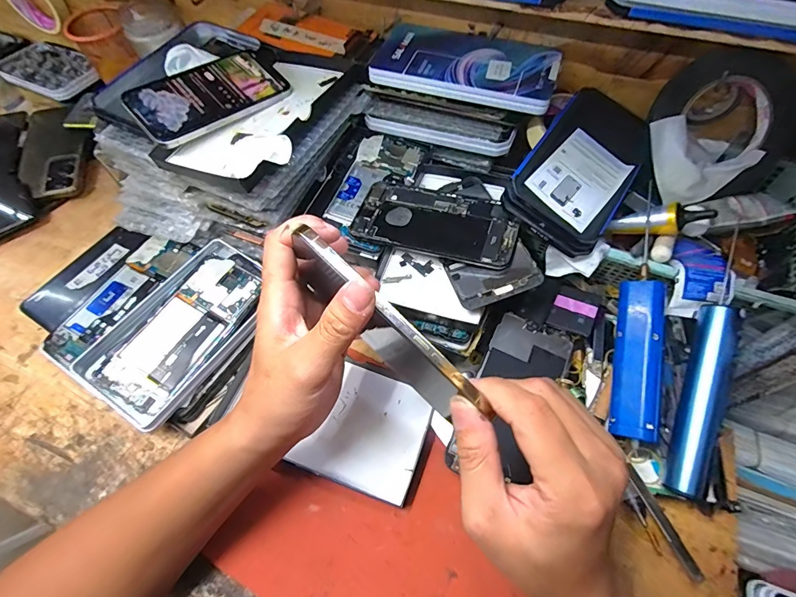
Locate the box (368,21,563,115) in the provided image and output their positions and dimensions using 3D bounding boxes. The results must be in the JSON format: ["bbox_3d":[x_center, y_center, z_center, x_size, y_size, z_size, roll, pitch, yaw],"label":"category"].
[{"bbox_3d":[0.073,-0.243,0.414,0.181,0.016,0.104,19,62,13],"label":"box"}]

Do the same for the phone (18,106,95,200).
[{"bbox_3d":[-0.475,-0.205,0.558,0.093,0.019,0.168,-11,69,-5],"label":"phone"}]

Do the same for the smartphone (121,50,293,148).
[{"bbox_3d":[-0.184,-0.201,0.395,0.142,0.009,0.072,-38,84,-25],"label":"smartphone"}]

